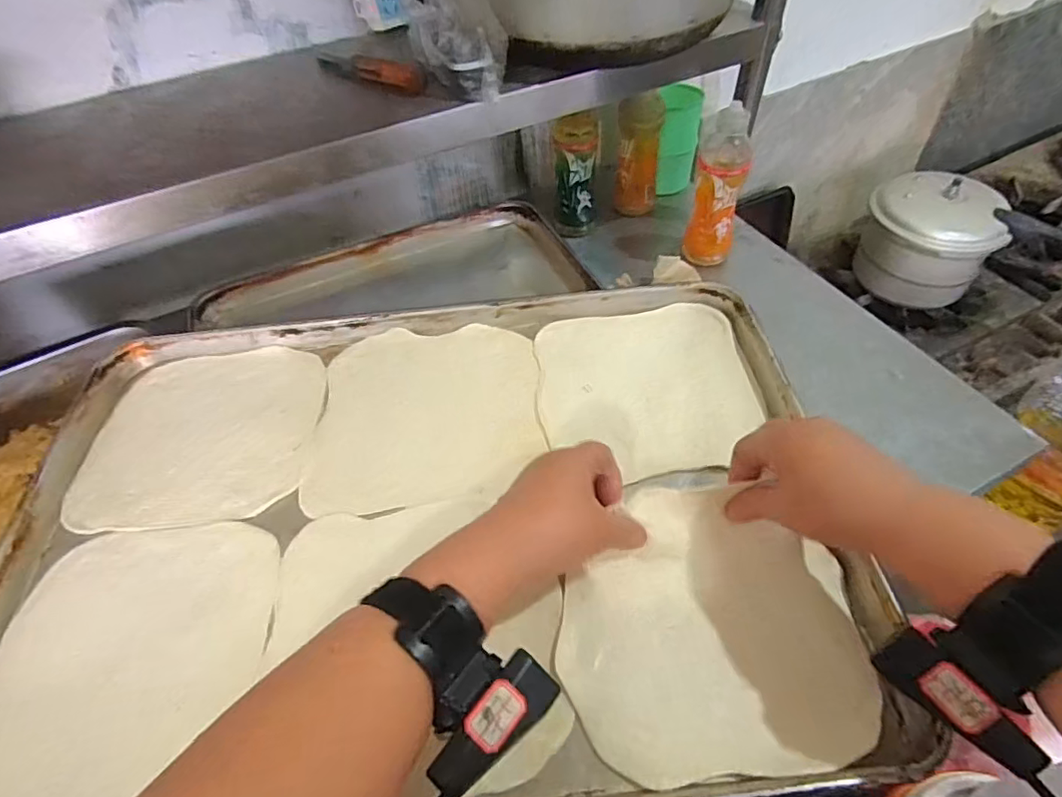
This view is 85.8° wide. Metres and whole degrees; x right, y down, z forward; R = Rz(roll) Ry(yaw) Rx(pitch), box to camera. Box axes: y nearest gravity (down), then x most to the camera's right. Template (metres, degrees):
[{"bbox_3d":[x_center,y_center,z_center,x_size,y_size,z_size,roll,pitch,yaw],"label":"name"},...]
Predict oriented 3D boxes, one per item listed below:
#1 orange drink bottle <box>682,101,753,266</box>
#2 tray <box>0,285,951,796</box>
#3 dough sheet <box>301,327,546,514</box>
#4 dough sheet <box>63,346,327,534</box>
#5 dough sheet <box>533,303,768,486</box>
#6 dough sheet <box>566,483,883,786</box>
[{"bbox_3d":[0.265,-0.297,0.812,0.068,0.201,0.061,10,52,11],"label":"orange drink bottle"},{"bbox_3d":[-0.084,0.075,0.429,0.589,0.033,0.396,-6,51,-1],"label":"tray"},{"bbox_3d":[-0.090,0.009,0.495,0.190,0.011,0.181,-5,51,-1],"label":"dough sheet"},{"bbox_3d":[-0.281,0.029,0.493,0.189,0.009,0.174,-7,51,-2],"label":"dough sheet"},{"bbox_3d":[0.098,-0.013,0.499,0.179,0.011,0.176,-3,51,1],"label":"dough sheet"},{"bbox_3d":[0.111,0.140,0.358,0.179,0.044,0.159,-5,51,-1],"label":"dough sheet"}]

